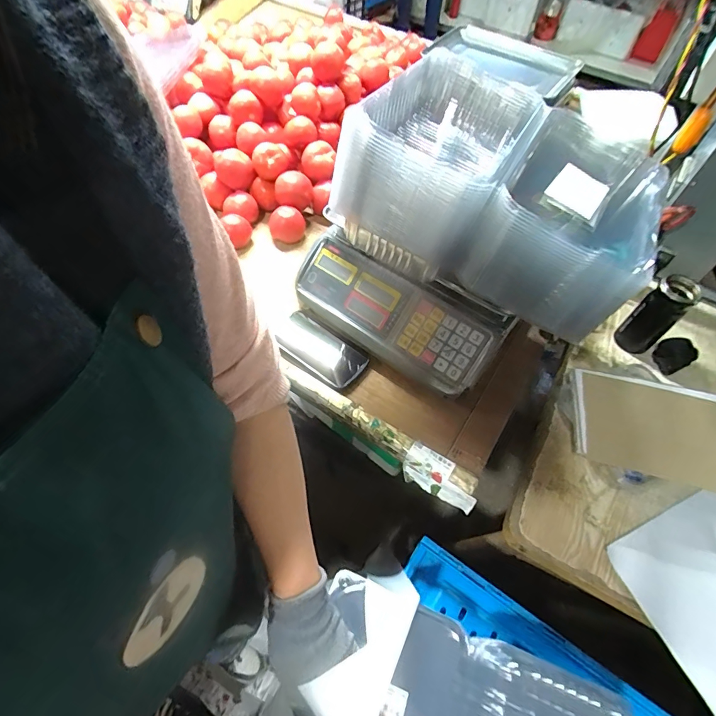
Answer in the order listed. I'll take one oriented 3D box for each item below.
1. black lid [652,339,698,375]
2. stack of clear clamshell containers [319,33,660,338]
[{"bbox_3d":[0.553,-0.006,0.720,0.011,0.062,0.054,4,48,-57],"label":"black lid"},{"bbox_3d":[0.190,-0.239,0.542,0.354,0.156,0.295,27,60,14],"label":"stack of clear clamshell containers"}]

